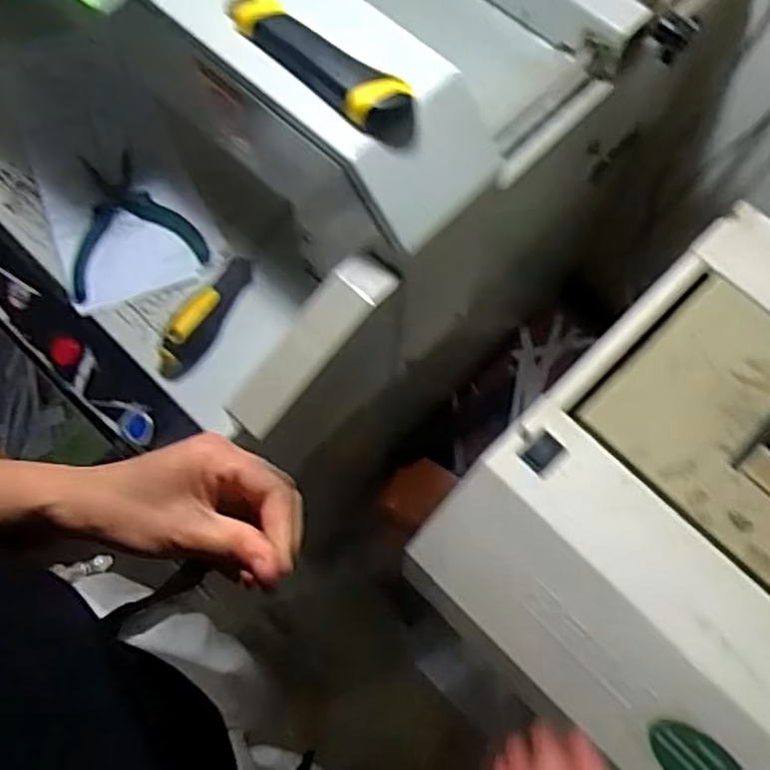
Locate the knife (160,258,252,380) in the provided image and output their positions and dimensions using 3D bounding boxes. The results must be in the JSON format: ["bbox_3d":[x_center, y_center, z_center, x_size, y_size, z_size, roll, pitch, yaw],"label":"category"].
[{"bbox_3d":[-0.144,-0.058,0.619,0.030,0.040,0.113,27,69,11],"label":"knife"}]

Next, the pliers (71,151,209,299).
[{"bbox_3d":[-0.230,-0.148,0.662,0.114,0.025,0.131,-21,69,-9],"label":"pliers"}]

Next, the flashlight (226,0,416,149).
[{"bbox_3d":[-0.044,-0.206,0.484,0.154,0.026,0.031,42,73,16],"label":"flashlight"}]

